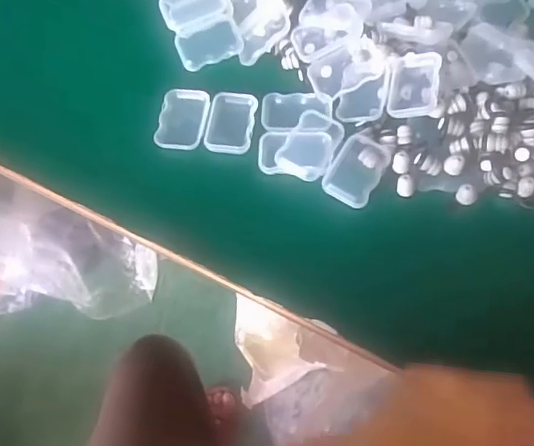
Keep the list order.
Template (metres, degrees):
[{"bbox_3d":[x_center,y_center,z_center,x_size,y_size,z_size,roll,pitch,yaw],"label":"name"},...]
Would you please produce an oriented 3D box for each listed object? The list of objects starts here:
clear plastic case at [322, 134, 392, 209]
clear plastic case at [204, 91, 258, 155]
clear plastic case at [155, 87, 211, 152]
[{"bbox_3d":[0.067,-0.040,0.418,0.036,0.006,0.057,27,67,16],"label":"clear plastic case"},{"bbox_3d":[-0.029,-0.081,0.447,0.037,0.005,0.056,6,62,6],"label":"clear plastic case"},{"bbox_3d":[-0.068,-0.084,0.451,0.038,0.006,0.057,6,63,6],"label":"clear plastic case"}]

